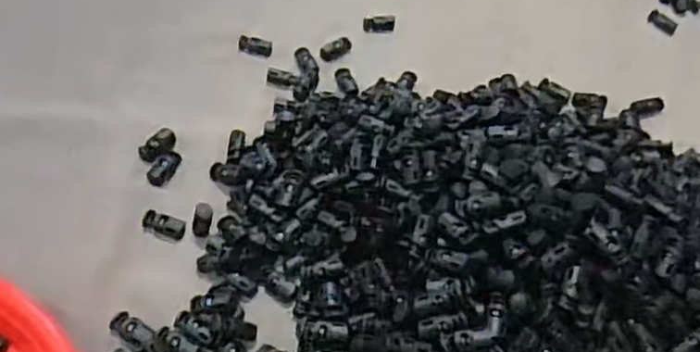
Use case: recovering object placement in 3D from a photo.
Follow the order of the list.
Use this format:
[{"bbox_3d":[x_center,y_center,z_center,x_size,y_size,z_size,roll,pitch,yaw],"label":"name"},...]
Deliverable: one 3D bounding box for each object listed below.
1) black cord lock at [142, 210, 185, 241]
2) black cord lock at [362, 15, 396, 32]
[{"bbox_3d":[-0.122,0.032,0.458,0.027,0.008,0.012,18,52,9],"label":"black cord lock"},{"bbox_3d":[0.026,-0.132,0.603,0.027,0.012,0.011,7,51,0],"label":"black cord lock"}]

